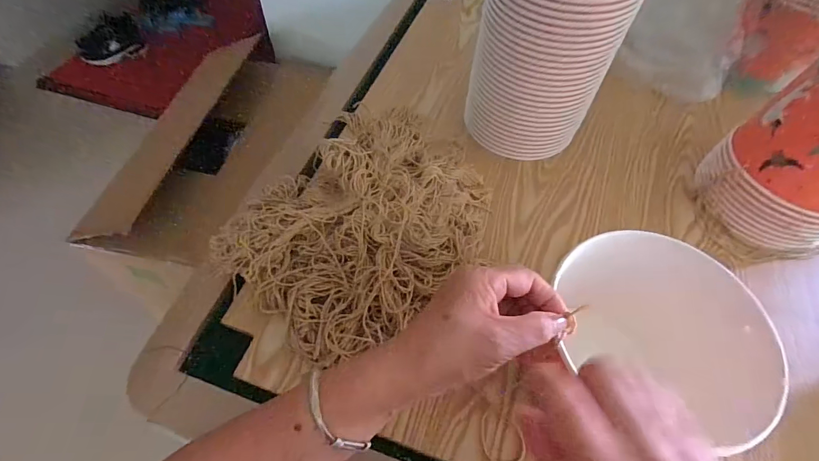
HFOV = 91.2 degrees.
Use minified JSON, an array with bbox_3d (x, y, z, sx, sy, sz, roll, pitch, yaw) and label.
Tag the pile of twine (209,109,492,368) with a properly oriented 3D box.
[{"bbox_3d":[-0.038,-0.029,0.468,0.262,0.069,0.331,32,62,18],"label":"pile of twine"}]

